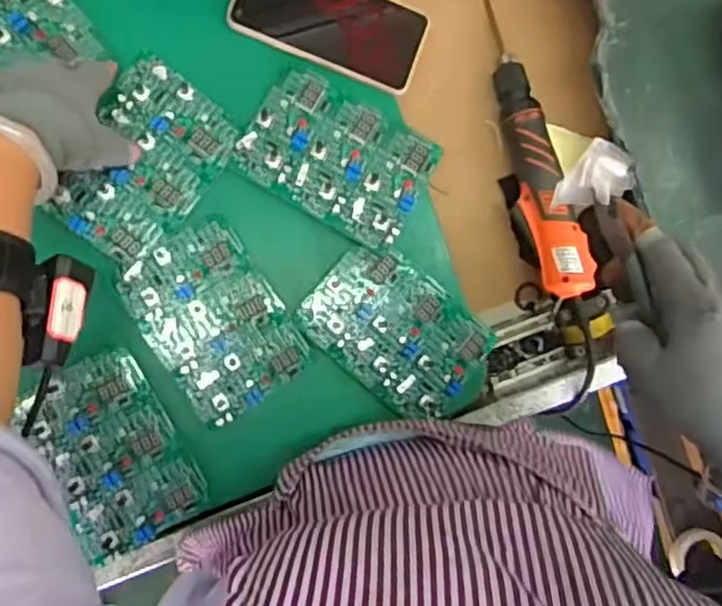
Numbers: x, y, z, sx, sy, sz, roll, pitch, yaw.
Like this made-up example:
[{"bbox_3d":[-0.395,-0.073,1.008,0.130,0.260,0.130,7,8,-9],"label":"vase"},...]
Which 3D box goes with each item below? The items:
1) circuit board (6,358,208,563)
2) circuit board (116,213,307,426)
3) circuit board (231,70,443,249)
[{"bbox_3d":[-0.192,0.116,0.542,0.092,0.014,0.147,-28,94,-7],"label":"circuit board"},{"bbox_3d":[-0.116,0.012,0.554,0.101,0.005,0.145,-33,95,-7],"label":"circuit board"},{"bbox_3d":[-0.018,-0.119,0.565,0.146,0.012,0.098,29,86,-8],"label":"circuit board"}]

